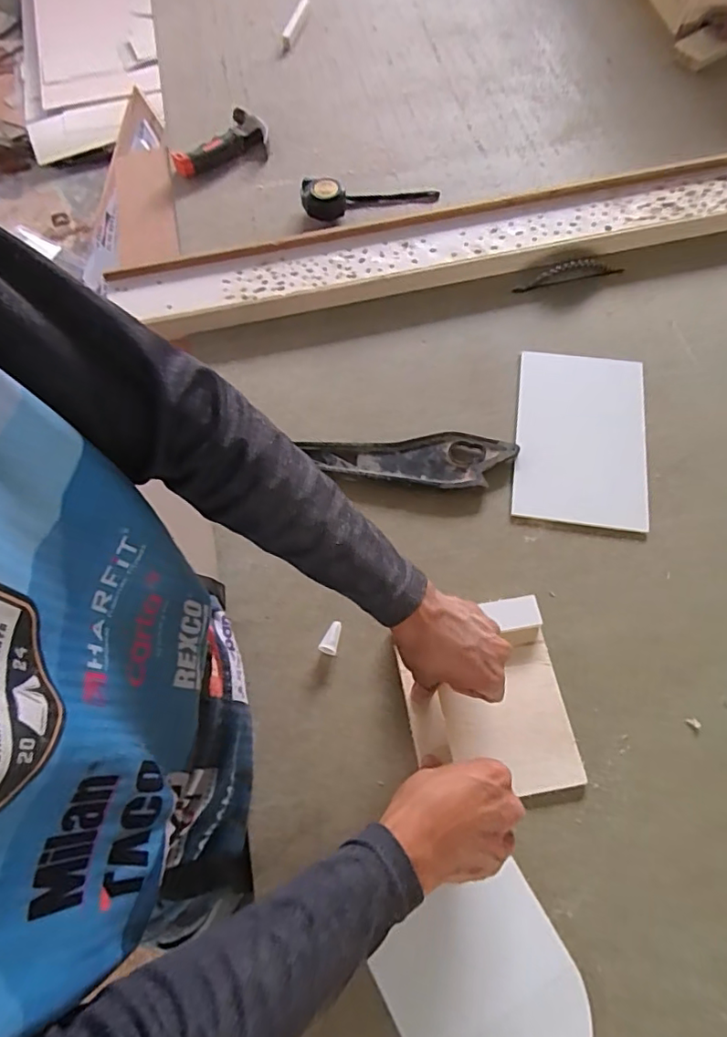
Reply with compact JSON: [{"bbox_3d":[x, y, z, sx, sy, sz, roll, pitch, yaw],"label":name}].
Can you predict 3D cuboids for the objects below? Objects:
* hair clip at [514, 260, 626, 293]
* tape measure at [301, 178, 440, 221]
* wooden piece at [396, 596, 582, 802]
[{"bbox_3d":[0.276,-0.333,0.737,0.148,0.017,0.026,-14,67,-3],"label":"hair clip"},{"bbox_3d":[0.012,-0.478,0.795,0.204,0.035,0.058,-7,67,0],"label":"tape measure"},{"bbox_3d":[0.116,0.174,0.522,0.151,0.025,0.174,-11,67,-2],"label":"wooden piece"}]

